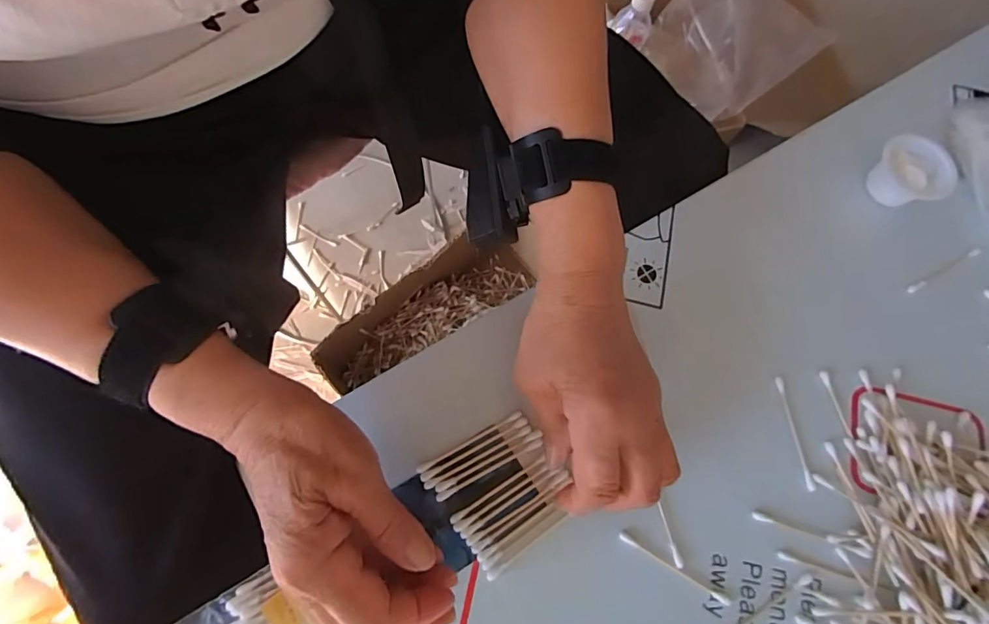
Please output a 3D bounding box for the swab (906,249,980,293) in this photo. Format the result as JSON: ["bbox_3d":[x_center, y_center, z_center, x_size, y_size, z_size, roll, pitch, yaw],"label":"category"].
[{"bbox_3d":[0.334,-0.030,0.359,0.068,0.004,0.006,-27,75,-8],"label":"swab"}]

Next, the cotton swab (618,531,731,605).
[{"bbox_3d":[0.108,0.153,0.289,0.073,0.005,0.005,31,75,9],"label":"cotton swab"}]

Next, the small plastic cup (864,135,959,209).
[{"bbox_3d":[0.312,-0.104,0.362,0.046,0.032,0.046,1,73,-4],"label":"small plastic cup"}]

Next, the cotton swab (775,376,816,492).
[{"bbox_3d":[0.196,0.078,0.315,0.006,0.004,0.072,-8,73,-3],"label":"cotton swab"}]

